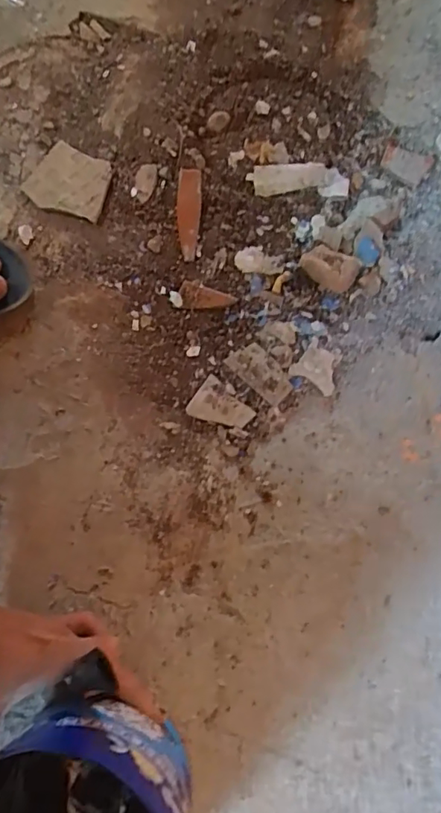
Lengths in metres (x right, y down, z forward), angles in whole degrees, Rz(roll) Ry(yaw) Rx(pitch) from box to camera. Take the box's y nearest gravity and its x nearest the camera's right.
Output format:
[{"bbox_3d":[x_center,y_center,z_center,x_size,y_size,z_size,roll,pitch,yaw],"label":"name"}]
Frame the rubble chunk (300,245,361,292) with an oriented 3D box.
[{"bbox_3d":[0.109,-0.139,0.534,0.055,0.016,0.038,31,77,3],"label":"rubble chunk"}]

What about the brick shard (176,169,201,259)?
[{"bbox_3d":[-0.033,-0.200,0.553,0.023,0.009,0.101,2,77,-4],"label":"brick shard"}]

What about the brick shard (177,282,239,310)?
[{"bbox_3d":[-0.015,-0.108,0.536,0.056,0.008,0.029,17,77,0],"label":"brick shard"}]

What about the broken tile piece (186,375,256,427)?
[{"bbox_3d":[0.000,0.003,0.513,0.056,0.004,0.041,37,77,4],"label":"broken tile piece"}]

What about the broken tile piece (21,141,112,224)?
[{"bbox_3d":[-0.161,-0.243,0.568,0.083,0.008,0.078,16,77,-1],"label":"broken tile piece"}]

